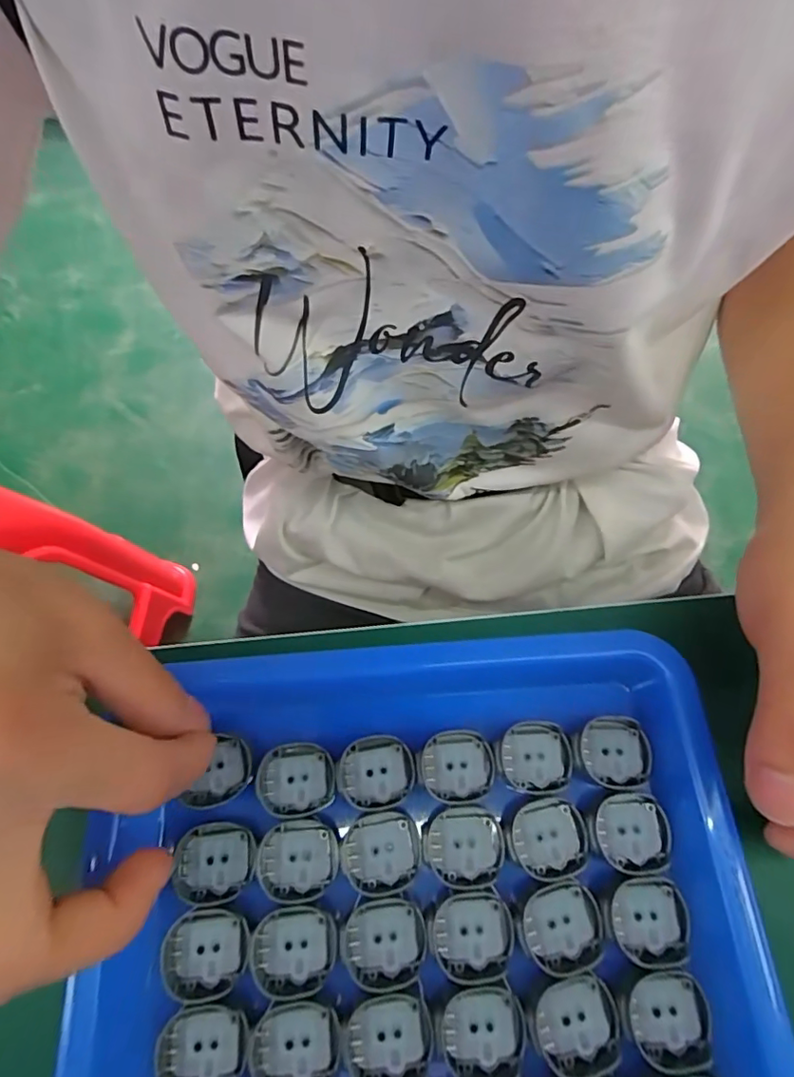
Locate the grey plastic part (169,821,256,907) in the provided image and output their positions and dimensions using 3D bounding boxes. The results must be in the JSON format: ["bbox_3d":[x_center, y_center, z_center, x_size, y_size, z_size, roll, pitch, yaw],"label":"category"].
[{"bbox_3d":[-0.066,0.117,0.194,0.029,0.006,0.025,-7,68,-2],"label":"grey plastic part"}]

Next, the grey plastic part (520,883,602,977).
[{"bbox_3d":[0.056,0.132,0.183,0.026,0.009,0.023,-14,68,-5],"label":"grey plastic part"}]

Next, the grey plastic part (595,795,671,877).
[{"bbox_3d":[0.085,0.105,0.193,0.025,0.004,0.024,0,68,1],"label":"grey plastic part"}]

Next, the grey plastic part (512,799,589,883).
[{"bbox_3d":[0.055,0.108,0.193,0.026,0.005,0.024,-3,68,-1],"label":"grey plastic part"}]

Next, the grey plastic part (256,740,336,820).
[{"bbox_3d":[-0.038,0.091,0.204,0.029,0.006,0.025,5,68,2],"label":"grey plastic part"}]

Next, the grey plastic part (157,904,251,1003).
[{"bbox_3d":[-0.066,0.141,0.184,0.028,0.006,0.025,-7,68,-2],"label":"grey plastic part"}]

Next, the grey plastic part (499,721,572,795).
[{"bbox_3d":[0.053,0.083,0.206,0.026,0.004,0.025,0,68,1],"label":"grey plastic part"}]

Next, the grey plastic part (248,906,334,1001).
[{"bbox_3d":[-0.036,0.140,0.183,0.028,0.005,0.025,3,68,2],"label":"grey plastic part"}]

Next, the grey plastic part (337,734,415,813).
[{"bbox_3d":[-0.008,0.088,0.204,0.028,0.004,0.025,-7,68,-2],"label":"grey plastic part"}]

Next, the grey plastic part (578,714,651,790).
[{"bbox_3d":[0.082,0.080,0.204,0.026,0.007,0.025,-6,68,-2],"label":"grey plastic part"}]

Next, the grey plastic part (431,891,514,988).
[{"bbox_3d":[0.026,0.135,0.183,0.027,0.008,0.024,-2,68,0],"label":"grey plastic part"}]

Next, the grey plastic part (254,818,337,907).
[{"bbox_3d":[-0.036,0.115,0.193,0.028,0.004,0.025,-2,68,0],"label":"grey plastic part"}]

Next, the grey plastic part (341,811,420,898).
[{"bbox_3d":[-0.006,0.112,0.193,0.027,0.004,0.025,-3,68,0],"label":"grey plastic part"}]

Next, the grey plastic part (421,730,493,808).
[{"bbox_3d":[0.023,0.086,0.205,0.027,0.004,0.026,0,68,1],"label":"grey plastic part"}]

